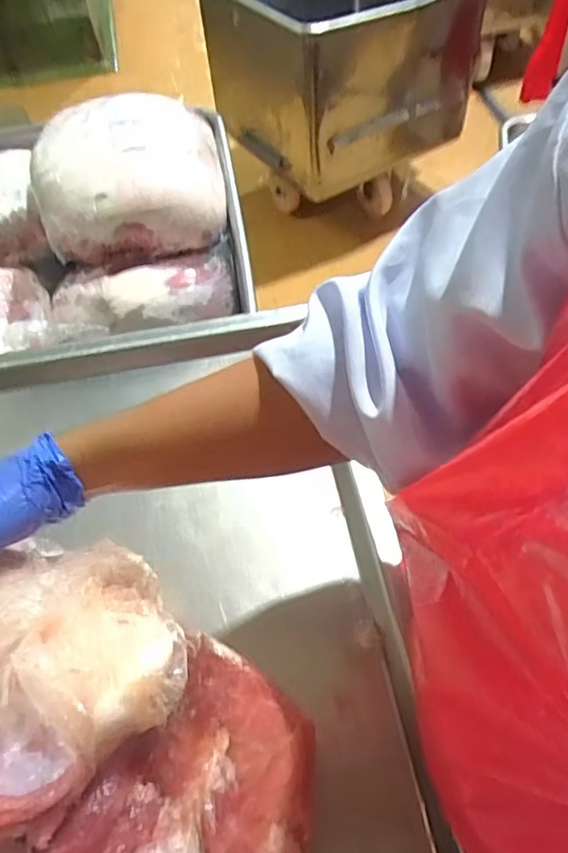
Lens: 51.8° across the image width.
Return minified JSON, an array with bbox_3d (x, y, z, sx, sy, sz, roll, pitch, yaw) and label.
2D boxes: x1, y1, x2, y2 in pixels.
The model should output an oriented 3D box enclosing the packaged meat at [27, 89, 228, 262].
[{"bbox_3d":[-0.275,-0.449,1.053,0.319,0.157,0.258,-12,57,-4],"label":"packaged meat"}]

